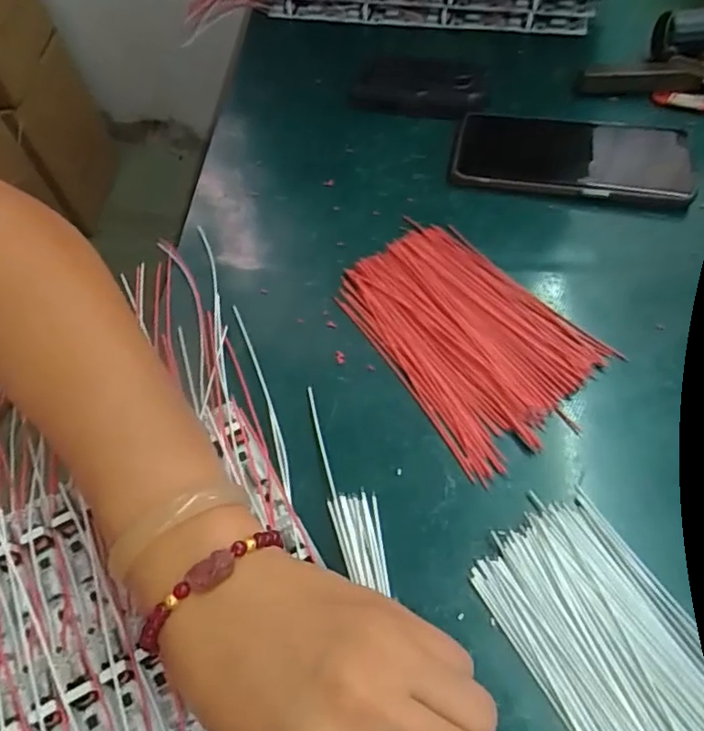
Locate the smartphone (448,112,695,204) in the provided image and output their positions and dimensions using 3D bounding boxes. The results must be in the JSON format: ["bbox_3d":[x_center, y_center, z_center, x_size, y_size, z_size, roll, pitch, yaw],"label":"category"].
[{"bbox_3d":[0.157,-0.151,0.411,0.162,0.010,0.078,10,59,11],"label":"smartphone"}]

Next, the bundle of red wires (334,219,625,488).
[{"bbox_3d":[0.070,-0.023,0.337,0.110,0.007,0.154,-29,60,-13],"label":"bundle of red wires"}]

